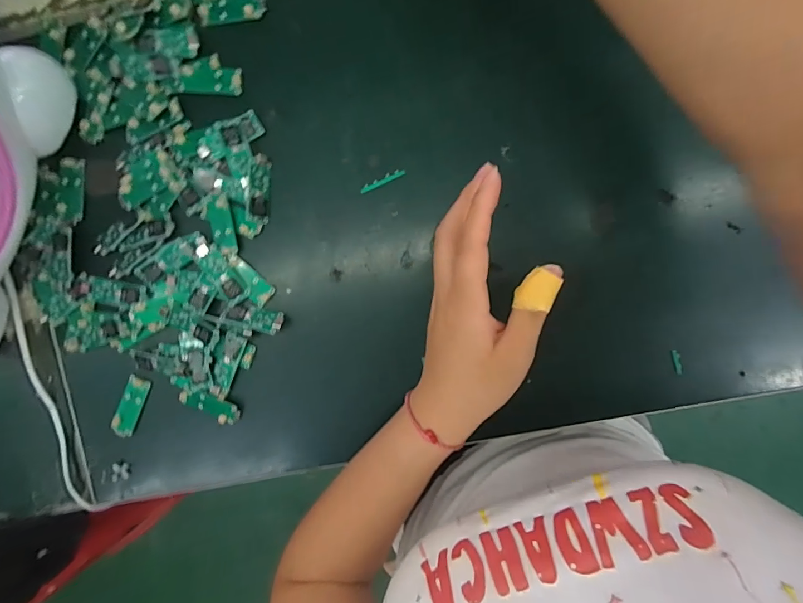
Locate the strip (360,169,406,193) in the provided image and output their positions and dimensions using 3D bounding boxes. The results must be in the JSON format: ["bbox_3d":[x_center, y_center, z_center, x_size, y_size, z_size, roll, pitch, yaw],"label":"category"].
[{"bbox_3d":[-0.015,-0.096,0.322,0.038,0.004,0.006,-24,94,4],"label":"strip"}]

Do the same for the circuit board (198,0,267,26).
[{"bbox_3d":[-0.132,-0.229,0.317,0.052,0.005,0.019,-7,95,3],"label":"circuit board"}]

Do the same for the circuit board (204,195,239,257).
[{"bbox_3d":[-0.145,-0.061,0.325,0.020,0.004,0.048,-10,95,3],"label":"circuit board"}]

